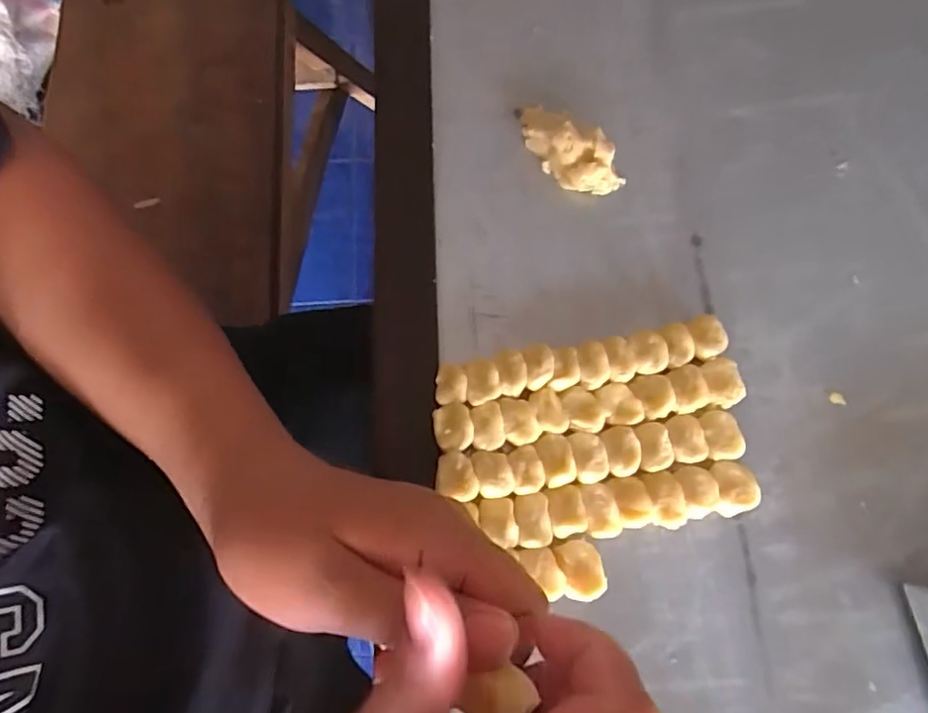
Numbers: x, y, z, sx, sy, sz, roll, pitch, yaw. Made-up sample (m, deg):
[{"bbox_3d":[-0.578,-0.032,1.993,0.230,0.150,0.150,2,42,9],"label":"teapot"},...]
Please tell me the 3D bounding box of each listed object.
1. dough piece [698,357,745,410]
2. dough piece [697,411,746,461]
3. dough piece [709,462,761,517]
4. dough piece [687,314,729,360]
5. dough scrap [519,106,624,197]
[{"bbox_3d":[0.133,0.015,0.310,0.017,0.019,0.025,-9,75,-2],"label":"dough piece"},{"bbox_3d":[0.131,0.041,0.304,0.017,0.019,0.024,-6,75,-2],"label":"dough piece"},{"bbox_3d":[0.135,0.067,0.298,0.020,0.018,0.026,0,75,0],"label":"dough piece"},{"bbox_3d":[0.129,-0.009,0.316,0.017,0.016,0.023,-9,75,-2],"label":"dough piece"},{"bbox_3d":[0.061,-0.124,0.348,0.073,0.021,0.033,42,79,10],"label":"dough scrap"}]

